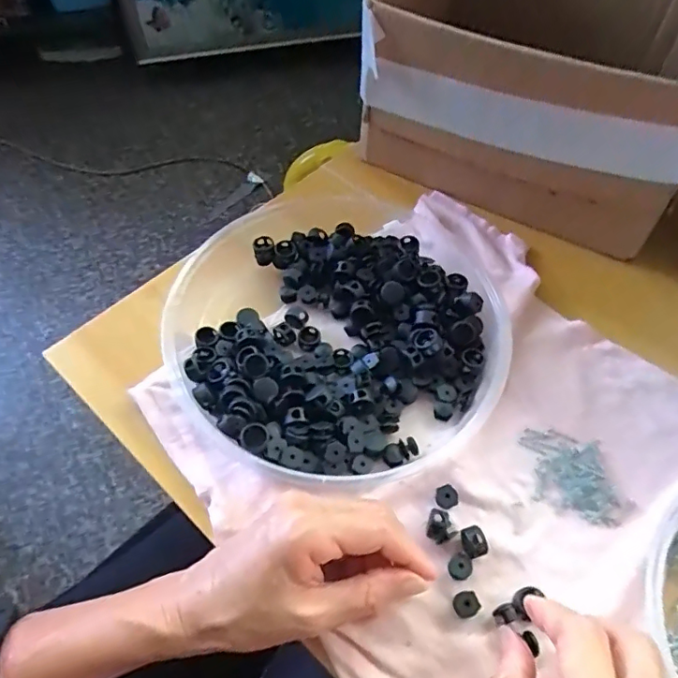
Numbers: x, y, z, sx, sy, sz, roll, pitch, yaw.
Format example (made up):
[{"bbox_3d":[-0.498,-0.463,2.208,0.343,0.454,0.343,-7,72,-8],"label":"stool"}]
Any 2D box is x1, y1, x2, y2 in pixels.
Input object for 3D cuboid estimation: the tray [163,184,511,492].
[{"bbox_3d":[0.011,-0.018,0.391,0.226,0.035,0.259,36,62,20],"label":"tray"}]

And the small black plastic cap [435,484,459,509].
[{"bbox_3d":[0.067,0.098,0.331,0.014,0.005,0.013,1,56,-1],"label":"small black plastic cap"}]

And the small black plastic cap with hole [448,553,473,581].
[{"bbox_3d":[0.070,0.132,0.309,0.013,0.007,0.013,1,56,-1],"label":"small black plastic cap with hole"}]

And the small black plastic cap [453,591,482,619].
[{"bbox_3d":[0.072,0.148,0.299,0.014,0.008,0.013,1,56,-1],"label":"small black plastic cap"}]

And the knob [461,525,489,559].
[{"bbox_3d":[0.079,0.120,0.315,0.013,0.009,0.016,-6,57,-6],"label":"knob"}]

